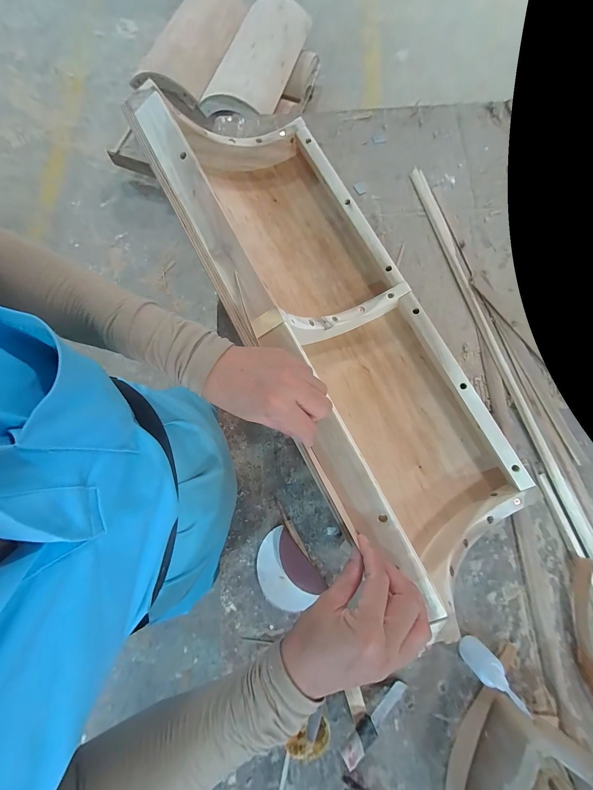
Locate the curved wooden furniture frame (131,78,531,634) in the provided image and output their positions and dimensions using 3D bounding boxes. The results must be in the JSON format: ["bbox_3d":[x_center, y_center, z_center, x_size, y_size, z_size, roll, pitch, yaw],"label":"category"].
[{"bbox_3d":[0.058,-0.109,0.396,0.259,0.164,0.687,-28,82,-6],"label":"curved wooden furniture frame"}]

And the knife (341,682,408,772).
[{"bbox_3d":[0.102,0.419,0.369,0.109,0.012,0.023,-23,80,-30],"label":"knife"}]

